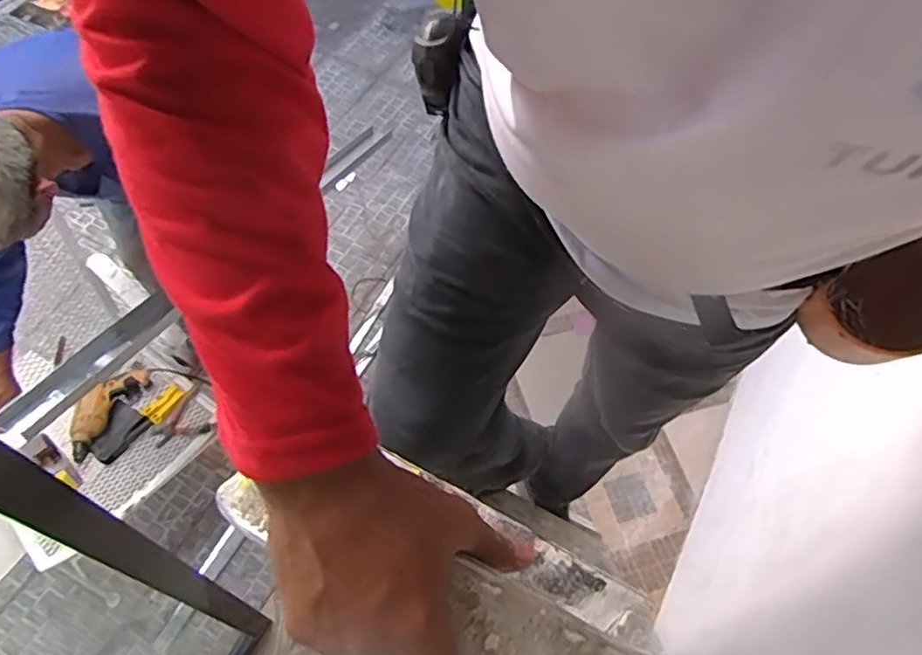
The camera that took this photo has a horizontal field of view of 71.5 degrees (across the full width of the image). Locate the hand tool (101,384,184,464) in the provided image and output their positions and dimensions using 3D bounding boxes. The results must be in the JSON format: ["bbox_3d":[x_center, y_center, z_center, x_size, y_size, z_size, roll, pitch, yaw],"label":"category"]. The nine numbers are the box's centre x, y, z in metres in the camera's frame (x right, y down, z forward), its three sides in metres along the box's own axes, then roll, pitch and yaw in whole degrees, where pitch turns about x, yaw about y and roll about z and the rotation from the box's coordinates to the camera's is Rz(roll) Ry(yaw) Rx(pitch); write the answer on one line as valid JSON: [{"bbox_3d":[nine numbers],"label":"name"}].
[{"bbox_3d":[-0.848,0.262,1.716,0.055,0.023,0.252,24,61,13],"label":"hand tool"}]

